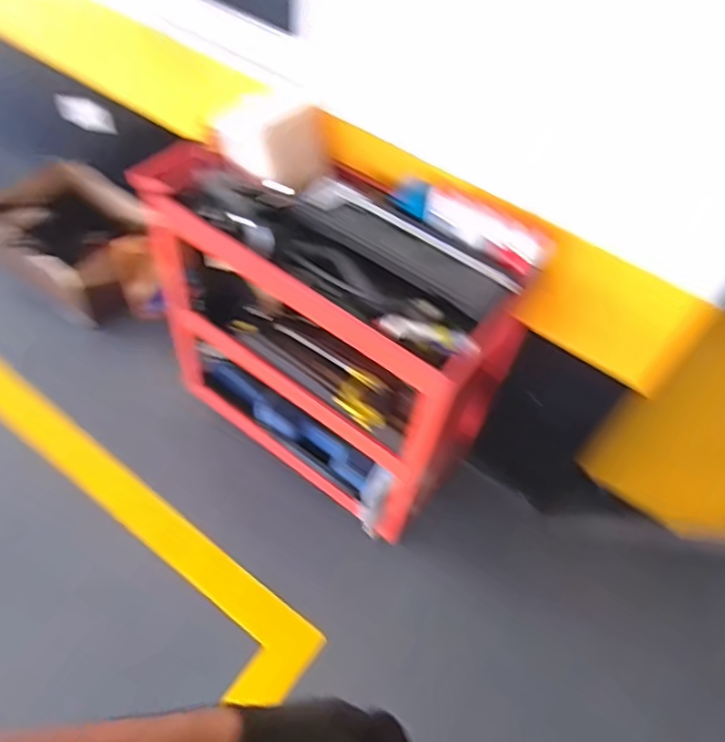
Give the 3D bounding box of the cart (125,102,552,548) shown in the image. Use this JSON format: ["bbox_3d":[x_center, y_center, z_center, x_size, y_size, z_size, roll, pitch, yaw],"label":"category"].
[{"bbox_3d":[-0.092,-0.109,1.377,0.796,0.714,0.385,37,58,21],"label":"cart"}]

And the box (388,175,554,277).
[{"bbox_3d":[0.197,-0.279,1.119,0.314,0.073,0.058,34,57,20],"label":"box"}]

